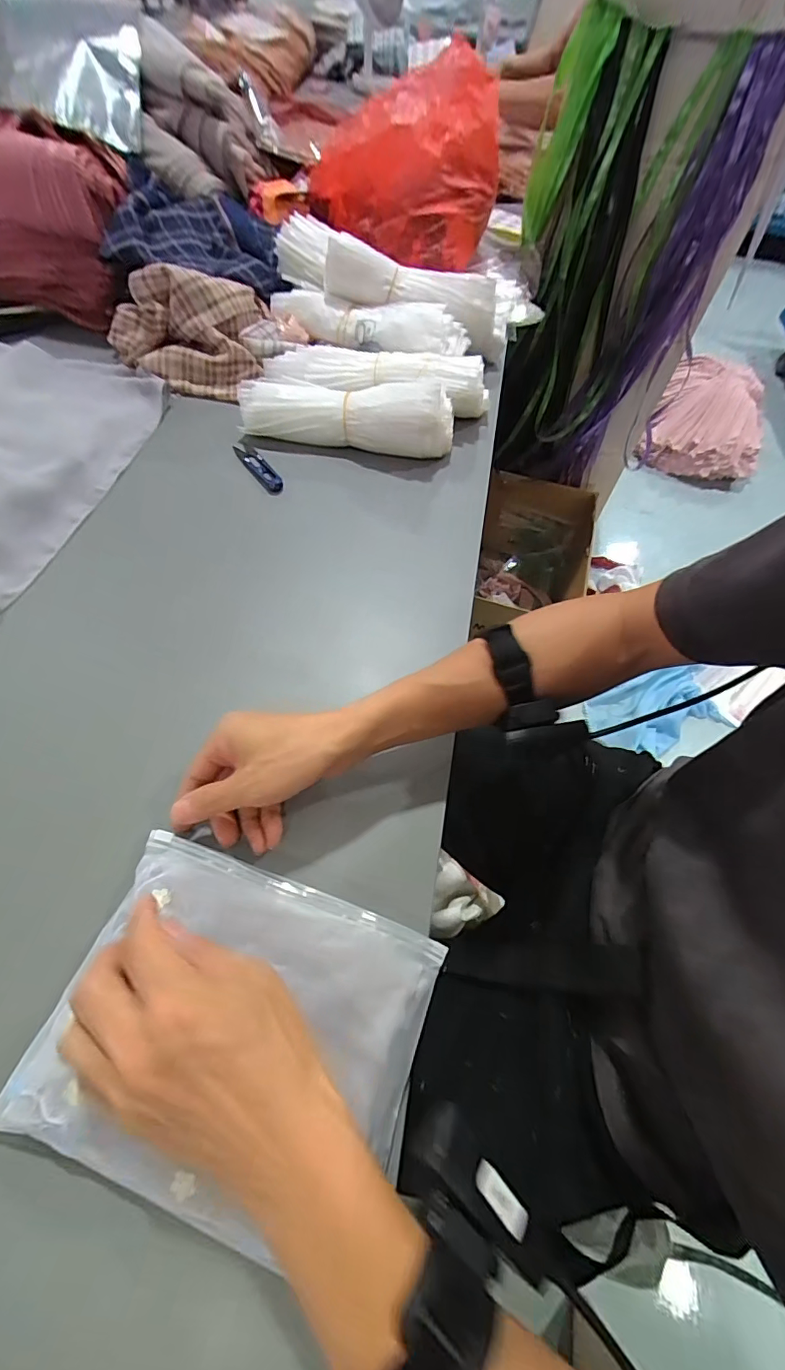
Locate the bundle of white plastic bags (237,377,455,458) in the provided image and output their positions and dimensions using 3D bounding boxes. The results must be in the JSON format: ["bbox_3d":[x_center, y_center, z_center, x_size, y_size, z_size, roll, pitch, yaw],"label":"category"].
[{"bbox_3d":[-0.052,-0.335,0.581,0.256,0.069,0.074,9,61,1],"label":"bundle of white plastic bags"}]

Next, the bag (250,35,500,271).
[{"bbox_3d":[-0.026,-0.796,0.721,0.331,0.181,0.228,14,61,4],"label":"bag"}]

